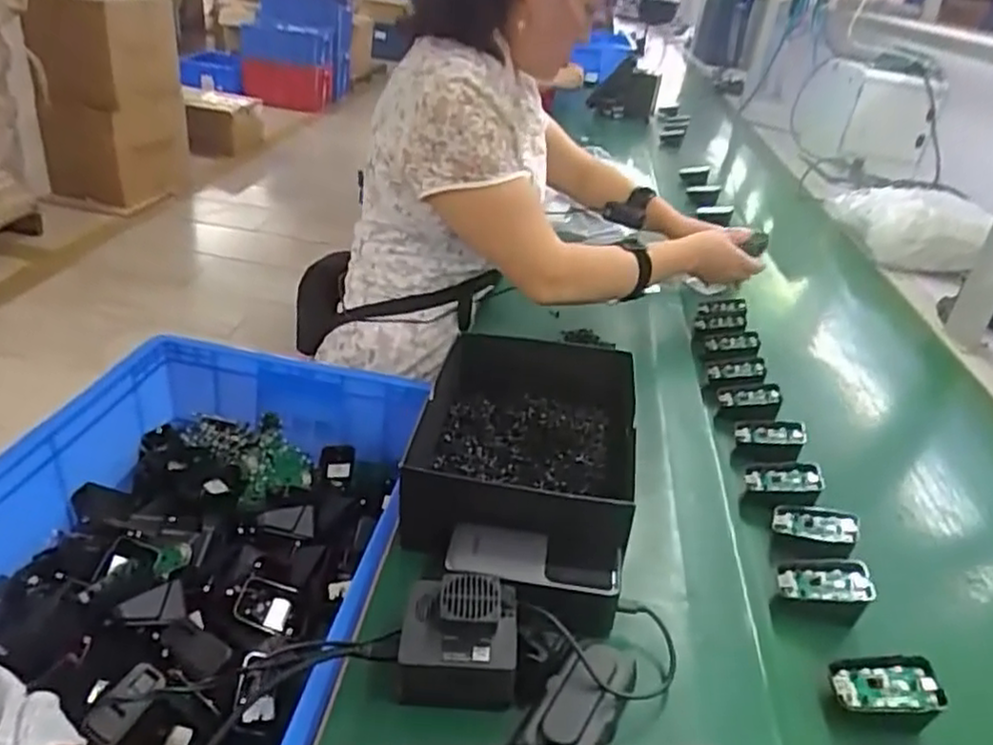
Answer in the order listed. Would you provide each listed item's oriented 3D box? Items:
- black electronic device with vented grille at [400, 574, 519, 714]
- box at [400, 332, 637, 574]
[{"bbox_3d":[-0.026,0.182,0.496,0.079,0.054,0.075,6,30,-1],"label":"black electronic device with vented grille"},{"bbox_3d":[0.024,0.063,0.673,0.199,0.078,0.253,10,30,6],"label":"box"}]

